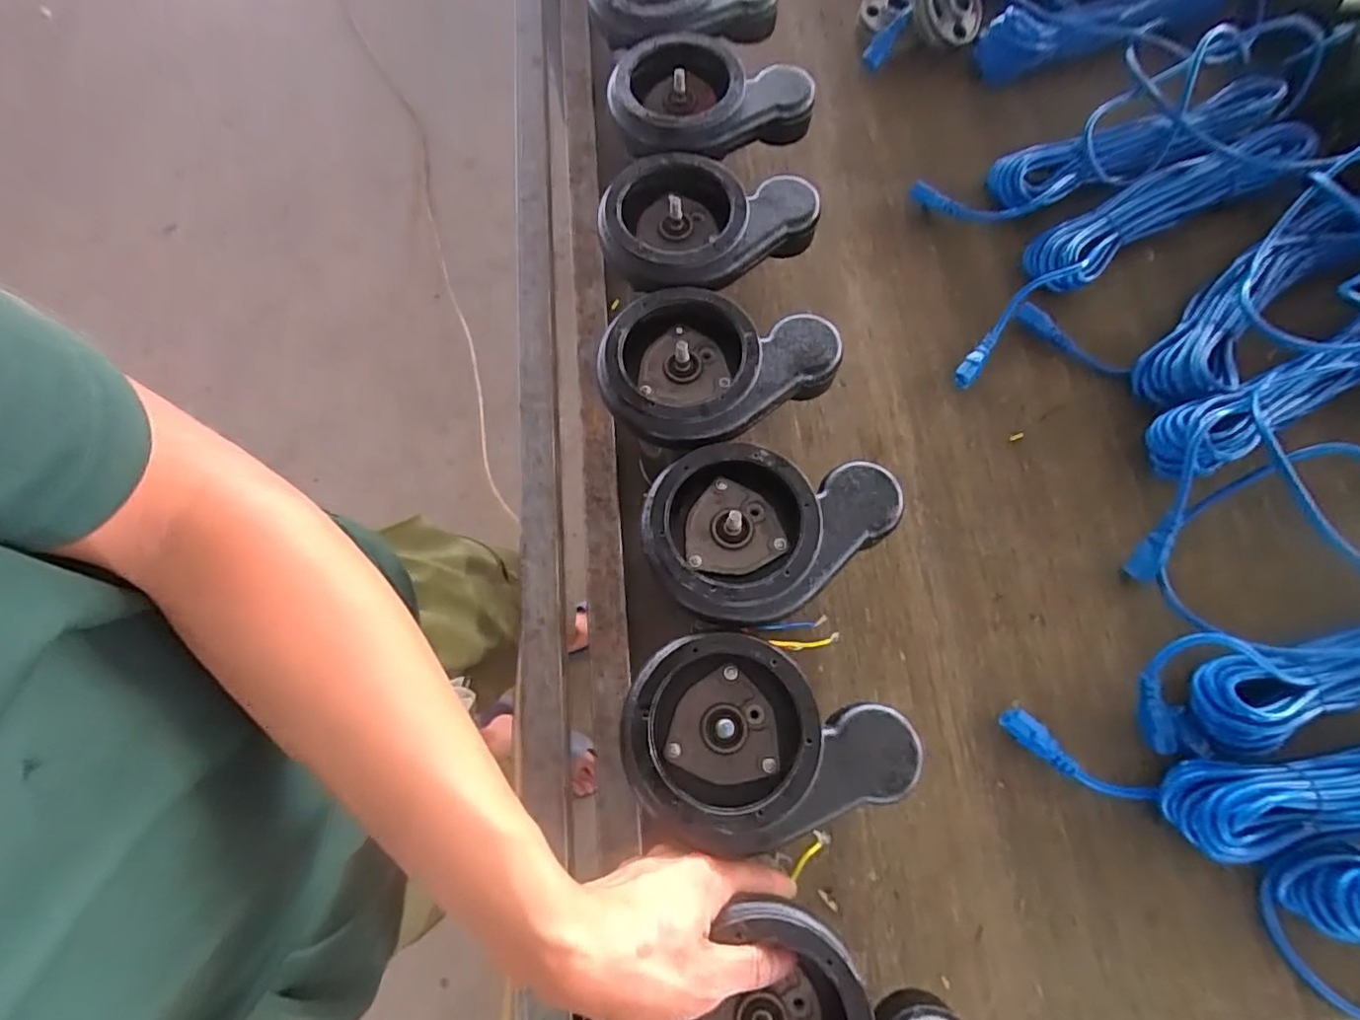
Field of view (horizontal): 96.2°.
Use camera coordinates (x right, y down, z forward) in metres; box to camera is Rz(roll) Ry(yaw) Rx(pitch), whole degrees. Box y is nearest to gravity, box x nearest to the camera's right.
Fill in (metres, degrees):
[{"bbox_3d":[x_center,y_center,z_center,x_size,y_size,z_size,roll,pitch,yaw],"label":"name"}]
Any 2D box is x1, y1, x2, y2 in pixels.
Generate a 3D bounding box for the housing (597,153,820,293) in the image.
[{"bbox_3d":[0.021,-0.214,0.479,0.159,0.045,0.117,10,71,4],"label":"housing"}]

